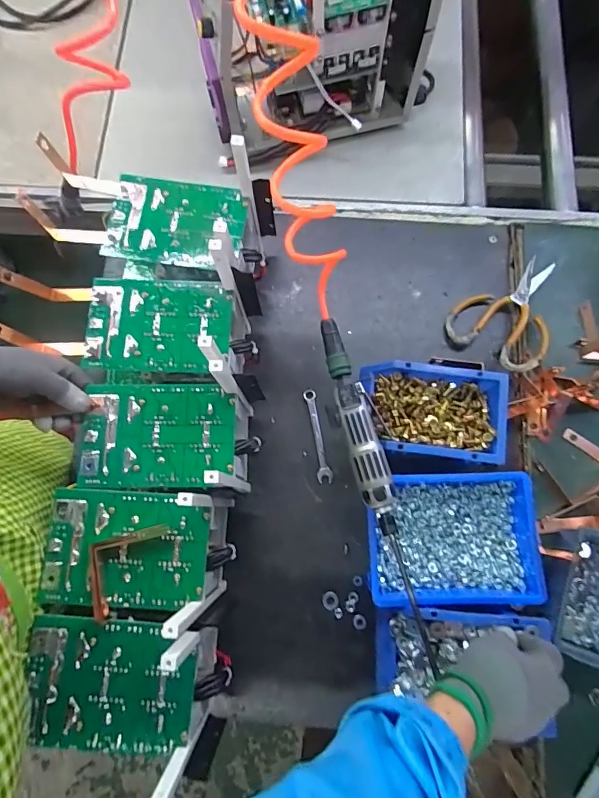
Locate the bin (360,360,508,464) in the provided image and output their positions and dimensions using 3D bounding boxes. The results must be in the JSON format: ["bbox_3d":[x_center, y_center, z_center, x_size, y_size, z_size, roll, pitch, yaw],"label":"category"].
[{"bbox_3d":[0.167,0.019,0.567,0.176,0.071,0.115,9,78,3],"label":"bin"}]

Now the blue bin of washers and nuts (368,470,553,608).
[{"bbox_3d":[0.189,0.168,0.533,0.204,0.057,0.148,-2,78,1],"label":"blue bin of washers and nuts"}]

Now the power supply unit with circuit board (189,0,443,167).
[{"bbox_3d":[0.028,-0.499,0.622,0.332,0.221,0.140,-21,78,-3],"label":"power supply unit with circuit board"}]

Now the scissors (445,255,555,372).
[{"bbox_3d":[0.305,-0.131,0.611,0.131,0.031,0.174,37,81,9],"label":"scissors"}]

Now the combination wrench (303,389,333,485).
[{"bbox_3d":[0.024,0.050,0.597,0.020,0.006,0.129,-11,78,-1],"label":"combination wrench"}]

